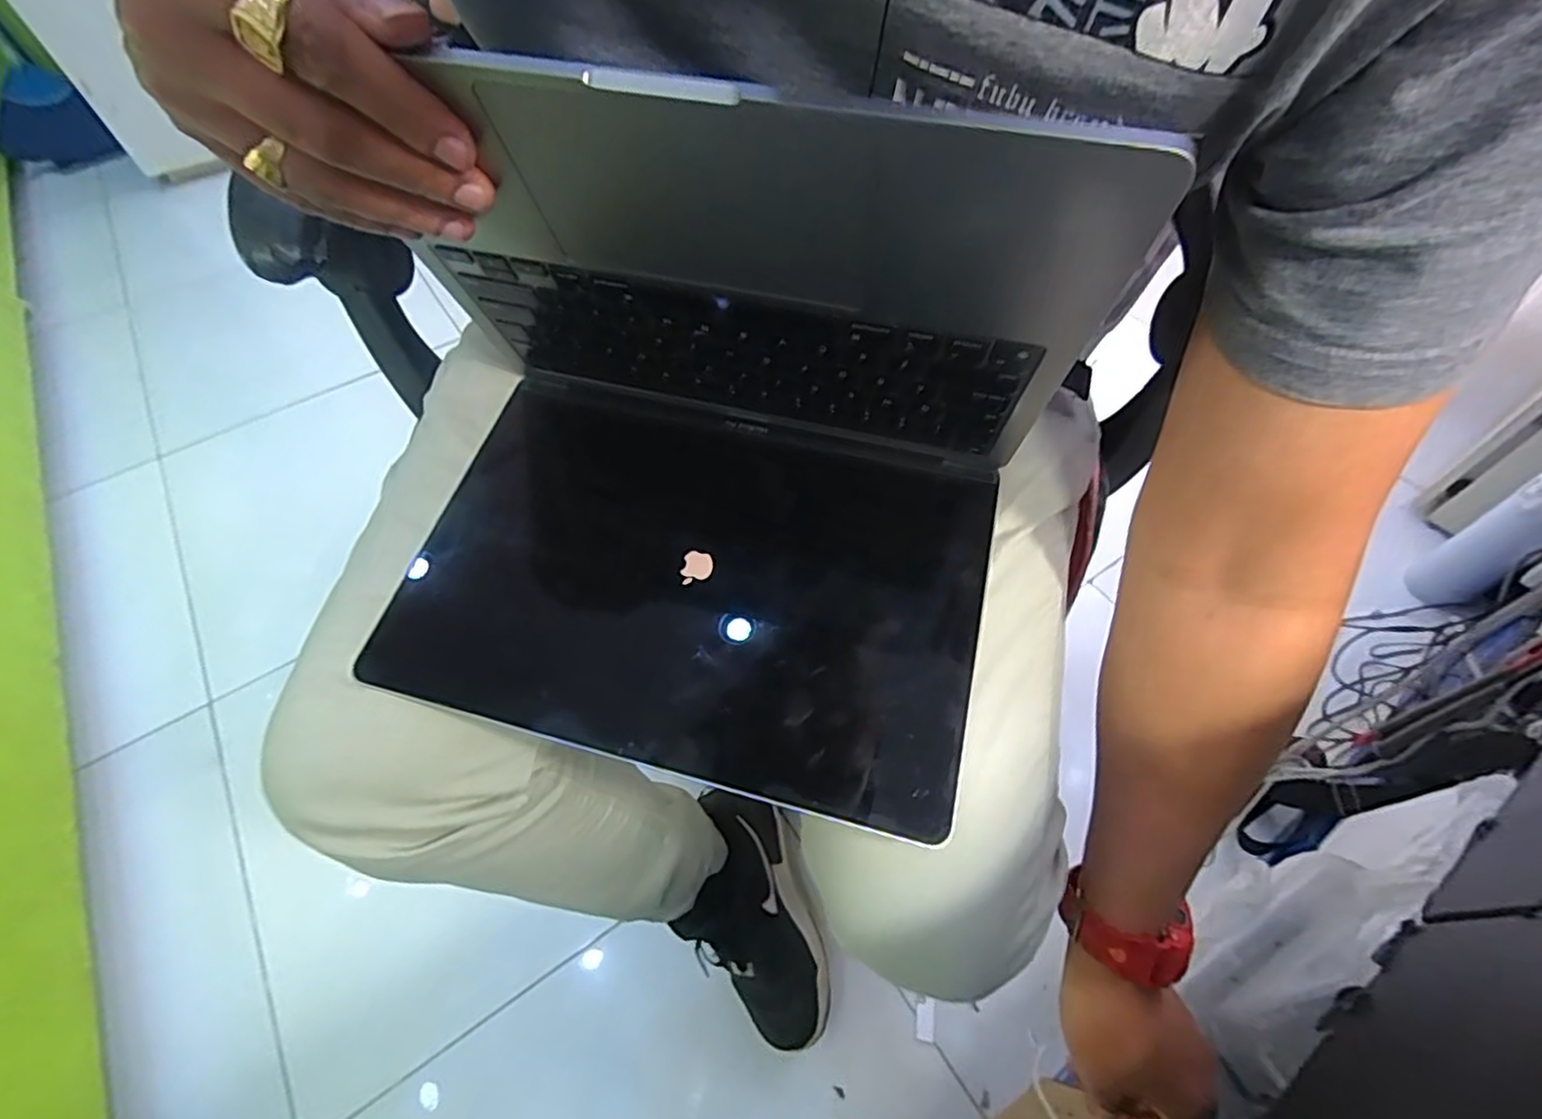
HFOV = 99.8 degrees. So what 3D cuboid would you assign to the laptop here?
[{"bbox_3d":[-0.045,-0.047,0.276,0.300,0.208,0.201,12,58,11],"label":"laptop"}]

